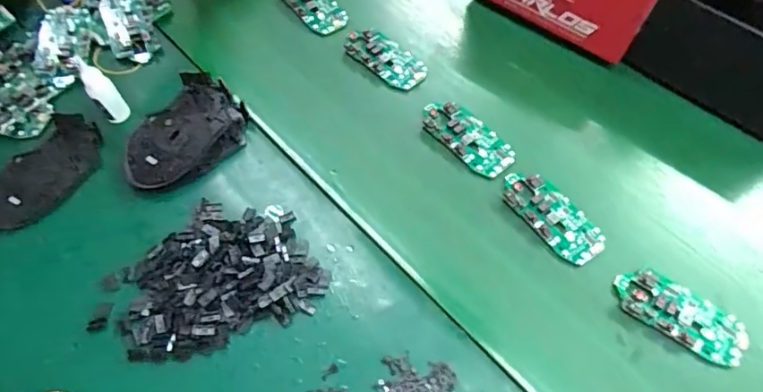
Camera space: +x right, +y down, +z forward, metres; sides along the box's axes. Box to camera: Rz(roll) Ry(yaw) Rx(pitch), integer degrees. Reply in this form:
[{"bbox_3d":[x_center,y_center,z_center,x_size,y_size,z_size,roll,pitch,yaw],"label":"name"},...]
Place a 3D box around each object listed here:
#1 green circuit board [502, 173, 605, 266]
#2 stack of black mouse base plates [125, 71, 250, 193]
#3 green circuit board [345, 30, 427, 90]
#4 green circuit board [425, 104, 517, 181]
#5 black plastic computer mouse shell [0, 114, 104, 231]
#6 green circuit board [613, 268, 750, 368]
[{"bbox_3d":[0.149,0.016,0.448,0.044,0.009,0.097,-37,66,-19],"label":"green circuit board"},{"bbox_3d":[-0.182,-0.056,0.470,0.081,0.038,0.116,34,66,18],"label":"stack of black mouse base plates"},{"bbox_3d":[0.005,-0.145,0.544,0.092,0.014,0.044,41,68,20],"label":"green circuit board"},{"bbox_3d":[0.082,-0.057,0.491,0.045,0.011,0.095,-41,68,-21],"label":"green circuit board"},{"bbox_3d":[-0.301,-0.020,0.463,0.076,0.011,0.115,30,64,16],"label":"black plastic computer mouse shell"},{"bbox_3d":[0.236,0.093,0.405,0.099,0.008,0.045,32,65,17],"label":"green circuit board"}]

